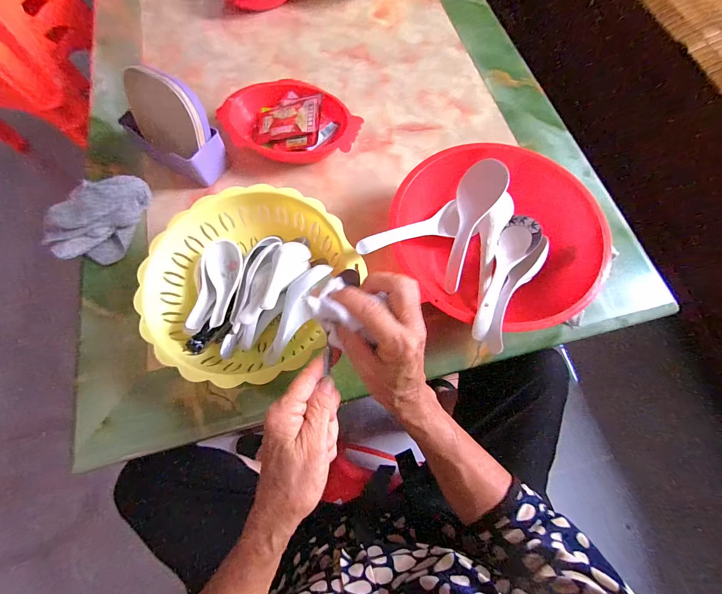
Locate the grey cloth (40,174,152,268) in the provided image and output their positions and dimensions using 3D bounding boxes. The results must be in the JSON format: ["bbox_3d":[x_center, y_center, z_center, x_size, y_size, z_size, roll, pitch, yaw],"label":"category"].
[{"bbox_3d":[-0.370,-0.112,0.446,0.088,0.068,0.136,18,71,9],"label":"grey cloth"}]

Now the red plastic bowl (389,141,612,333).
[{"bbox_3d":[0.163,-0.069,0.411,0.240,0.077,0.242,-1,69,2],"label":"red plastic bowl"}]

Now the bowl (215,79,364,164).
[{"bbox_3d":[-0.107,-0.277,0.507,0.216,0.049,0.138,11,70,7],"label":"bowl"}]

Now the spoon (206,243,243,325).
[{"bbox_3d":[-0.163,-0.012,0.382,0.043,0.035,0.122,-14,54,-3],"label":"spoon"}]

